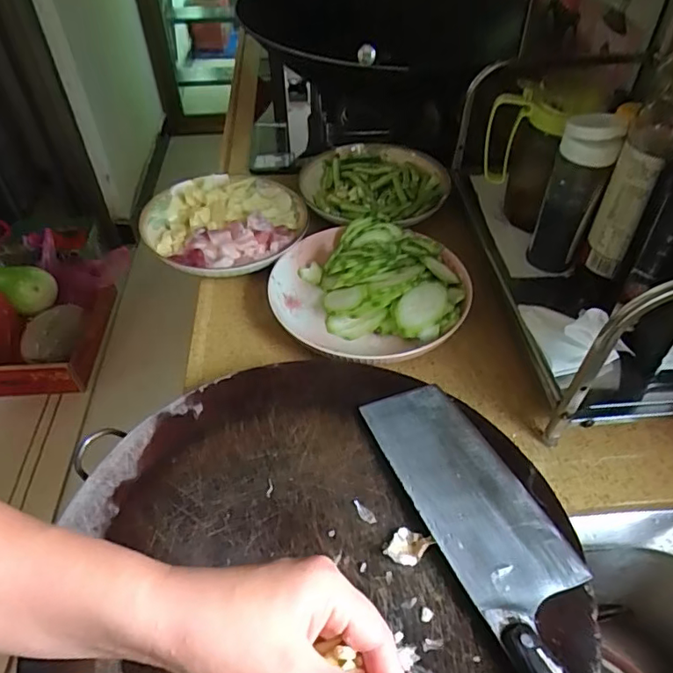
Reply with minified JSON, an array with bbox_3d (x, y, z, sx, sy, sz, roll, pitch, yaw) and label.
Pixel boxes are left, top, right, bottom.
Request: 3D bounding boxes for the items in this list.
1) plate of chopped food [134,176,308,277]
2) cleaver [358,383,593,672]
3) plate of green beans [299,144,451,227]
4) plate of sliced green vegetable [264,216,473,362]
[{"bbox_3d":[-0.133,-0.134,0.649,0.189,0.052,0.172,0,46,0],"label":"plate of chopped food"},{"bbox_3d":[0.114,0.141,0.353,0.078,0.025,0.291,-18,48,-17],"label":"cleaver"},{"bbox_3d":[0.054,-0.199,0.700,0.190,0.037,0.200,0,46,0],"label":"plate of green beans"},{"bbox_3d":[0.032,-0.050,0.566,0.197,0.059,0.185,0,46,0],"label":"plate of sliced green vegetable"}]

